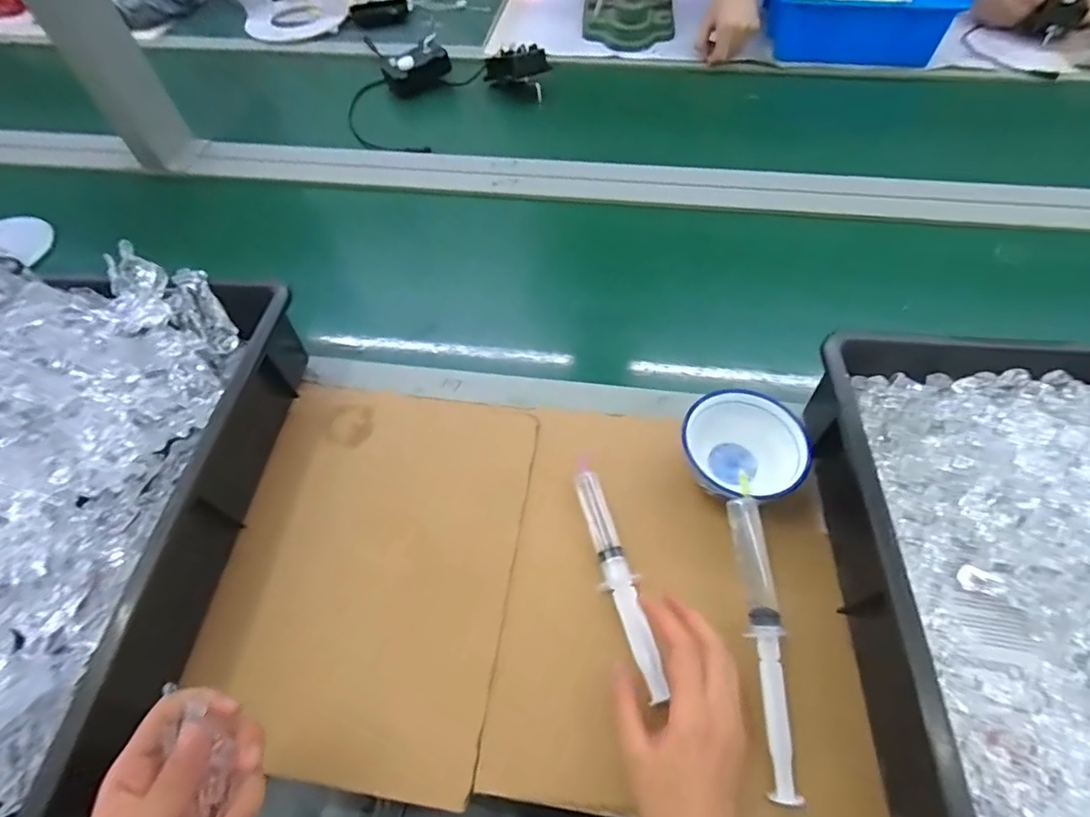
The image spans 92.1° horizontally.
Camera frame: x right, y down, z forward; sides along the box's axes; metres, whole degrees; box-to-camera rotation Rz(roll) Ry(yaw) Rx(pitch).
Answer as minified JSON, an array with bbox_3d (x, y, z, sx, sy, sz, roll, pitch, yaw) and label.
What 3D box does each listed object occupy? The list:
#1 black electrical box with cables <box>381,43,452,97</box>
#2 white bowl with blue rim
[{"bbox_3d":[-0.211,-0.559,0.860,0.108,0.045,0.042,-23,59,5],"label":"black electrical box with cables"},{"bbox_3d":[0.166,0.036,0.445,0.095,0.058,0.092,-1,58,2],"label":"white bowl with blue rim"}]

